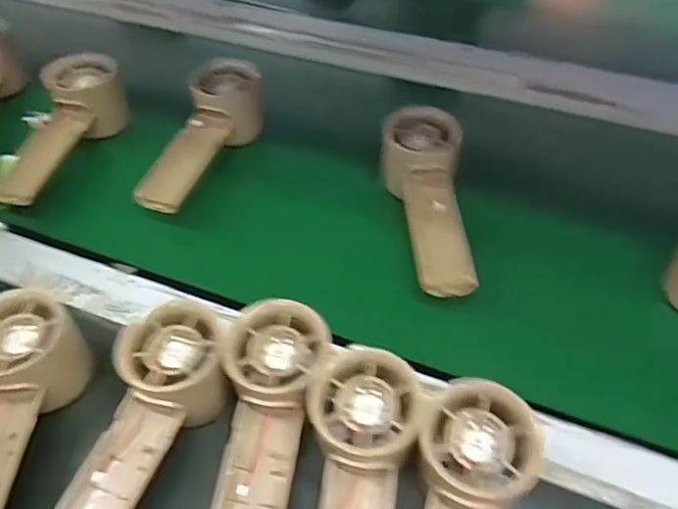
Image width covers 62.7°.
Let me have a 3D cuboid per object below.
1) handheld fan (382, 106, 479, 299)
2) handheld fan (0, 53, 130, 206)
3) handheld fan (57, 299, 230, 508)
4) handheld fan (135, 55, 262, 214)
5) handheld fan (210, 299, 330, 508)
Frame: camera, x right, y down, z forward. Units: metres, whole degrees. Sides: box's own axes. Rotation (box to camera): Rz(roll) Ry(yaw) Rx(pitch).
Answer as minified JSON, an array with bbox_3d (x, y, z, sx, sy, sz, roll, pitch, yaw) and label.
[{"bbox_3d":[0.062,-0.047,0.405,0.058,0.034,0.162,0,49,5],"label":"handheld fan"},{"bbox_3d":[-0.239,-0.106,0.464,0.051,0.055,0.148,12,51,15],"label":"handheld fan"},{"bbox_3d":[-0.106,0.102,0.297,0.056,0.046,0.154,16,65,18],"label":"handheld fan"},{"bbox_3d":[-0.107,-0.101,0.457,0.058,0.042,0.154,7,50,11],"label":"handheld fan"},{"bbox_3d":[-0.041,0.101,0.288,0.050,0.029,0.156,4,63,8],"label":"handheld fan"}]

